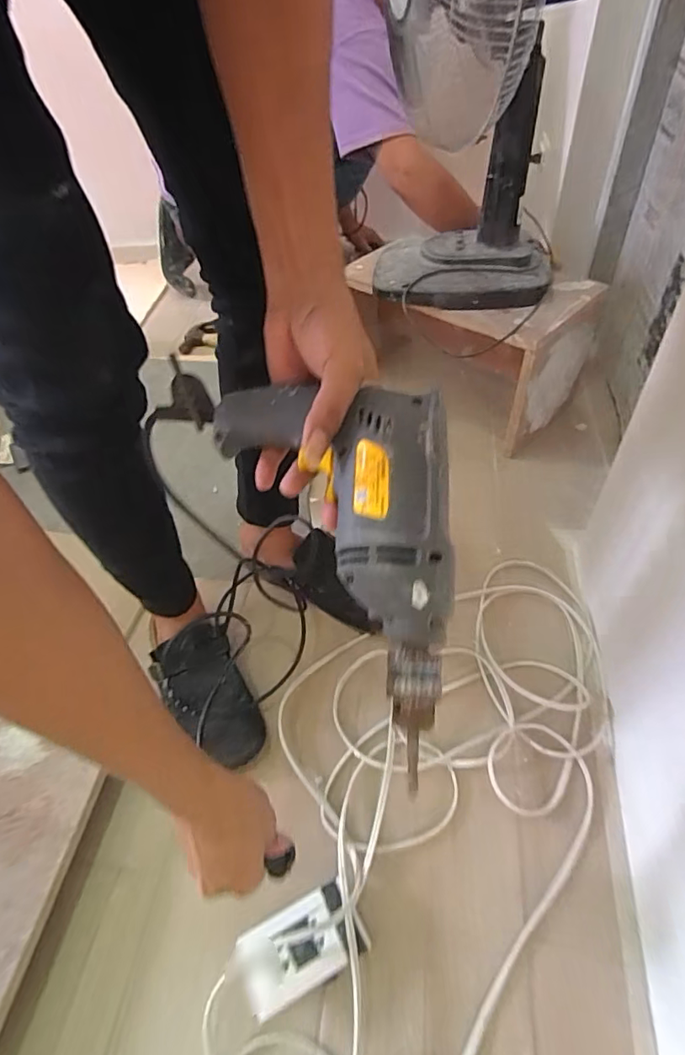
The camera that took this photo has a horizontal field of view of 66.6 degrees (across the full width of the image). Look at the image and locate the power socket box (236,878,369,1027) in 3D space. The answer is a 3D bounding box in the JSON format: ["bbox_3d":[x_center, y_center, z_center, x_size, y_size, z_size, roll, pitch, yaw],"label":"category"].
[{"bbox_3d":[-0.040,0.418,0.524,0.119,0.033,0.072,-25,55,-14],"label":"power socket box"}]

